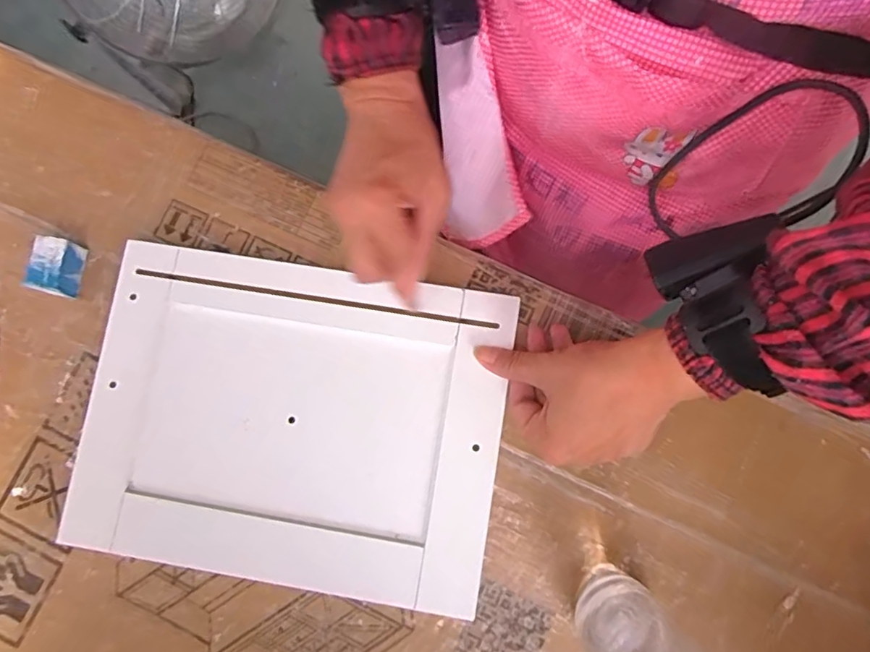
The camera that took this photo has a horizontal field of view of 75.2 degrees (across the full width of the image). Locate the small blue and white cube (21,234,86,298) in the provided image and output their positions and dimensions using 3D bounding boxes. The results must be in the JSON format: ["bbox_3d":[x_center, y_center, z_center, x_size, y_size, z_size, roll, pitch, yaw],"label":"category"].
[{"bbox_3d":[-0.277,-0.043,0.412,0.027,0.027,0.039,13,81,6],"label":"small blue and white cube"}]

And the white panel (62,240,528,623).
[{"bbox_3d":[-0.099,0.066,0.394,0.280,0.022,0.211,9,78,4],"label":"white panel"}]

